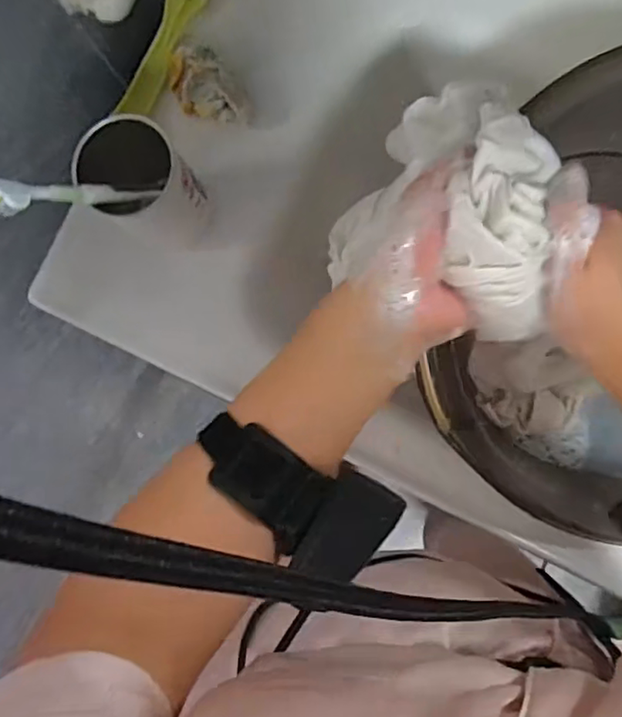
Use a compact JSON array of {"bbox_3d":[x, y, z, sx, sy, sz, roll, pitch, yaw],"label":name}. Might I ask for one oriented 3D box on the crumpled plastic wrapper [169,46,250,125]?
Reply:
[{"bbox_3d":[-0.093,-0.240,0.537,0.055,0.038,0.085,-32,84,4],"label":"crumpled plastic wrapper"}]

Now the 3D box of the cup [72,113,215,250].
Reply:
[{"bbox_3d":[-0.128,-0.138,0.494,0.070,0.130,0.075,0,87,7],"label":"cup"}]

